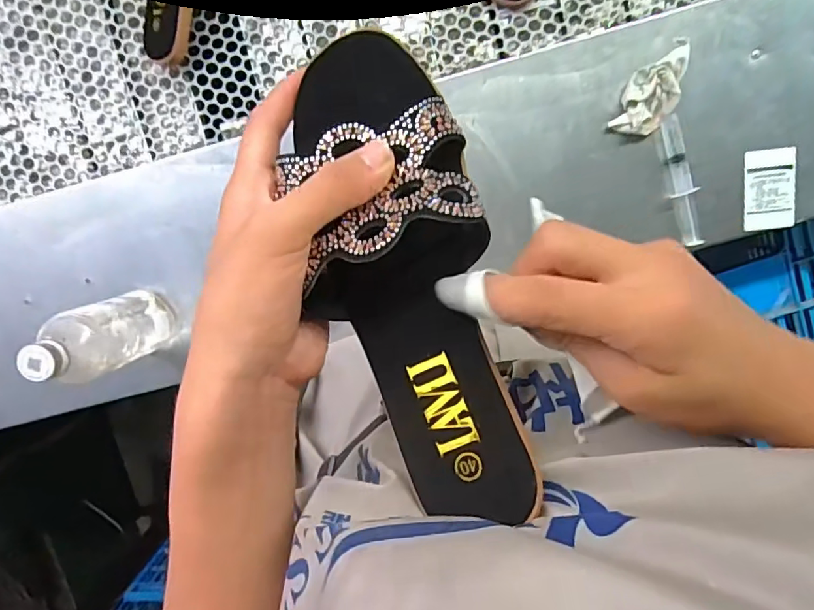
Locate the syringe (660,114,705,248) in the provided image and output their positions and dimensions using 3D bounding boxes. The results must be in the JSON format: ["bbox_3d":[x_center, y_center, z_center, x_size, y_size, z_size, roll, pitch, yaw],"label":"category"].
[{"bbox_3d":[0.279,-0.124,0.532,0.019,0.021,0.132,-15,94,4],"label":"syringe"}]

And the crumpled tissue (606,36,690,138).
[{"bbox_3d":[0.248,-0.215,0.517,0.051,0.027,0.106,40,95,-1],"label":"crumpled tissue"}]

